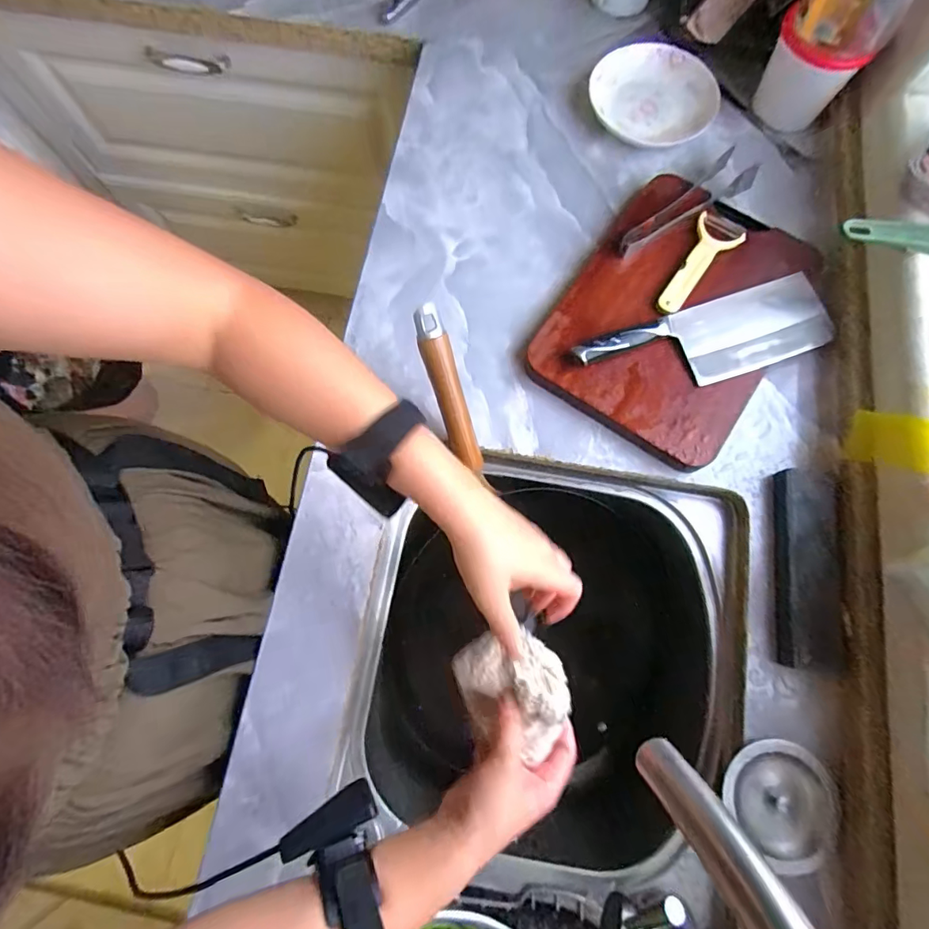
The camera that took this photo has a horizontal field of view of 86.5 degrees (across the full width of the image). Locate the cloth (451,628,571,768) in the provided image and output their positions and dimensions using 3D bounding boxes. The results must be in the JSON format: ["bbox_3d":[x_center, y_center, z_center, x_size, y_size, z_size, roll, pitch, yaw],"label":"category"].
[{"bbox_3d":[0.044,0.194,0.422,0.090,0.035,0.099,-22,75,-6],"label":"cloth"}]

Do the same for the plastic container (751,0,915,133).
[{"bbox_3d":[0.450,-0.529,0.595,0.110,0.183,0.089,30,77,9],"label":"plastic container"}]

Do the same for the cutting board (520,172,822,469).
[{"bbox_3d":[0.252,-0.184,0.592,0.240,0.028,0.338,32,77,9],"label":"cutting board"}]

